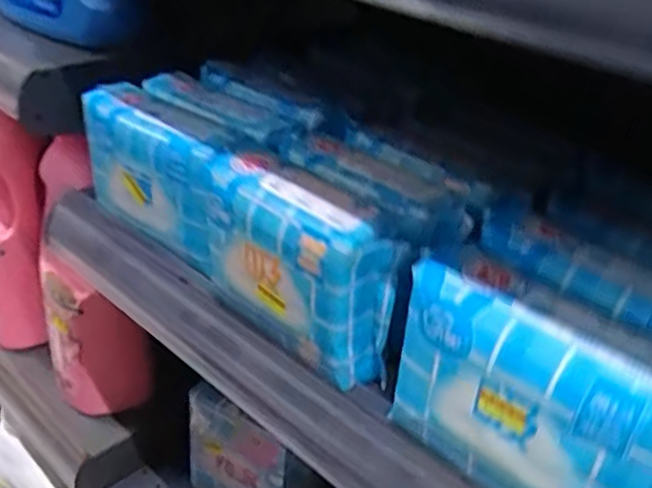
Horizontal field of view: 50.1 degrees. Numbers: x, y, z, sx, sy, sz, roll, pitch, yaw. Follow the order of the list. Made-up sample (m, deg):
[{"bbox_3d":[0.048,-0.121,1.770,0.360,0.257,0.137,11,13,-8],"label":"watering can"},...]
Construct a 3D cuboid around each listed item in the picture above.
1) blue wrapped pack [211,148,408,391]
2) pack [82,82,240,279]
[{"bbox_3d":[-0.017,0.012,0.373,0.034,0.091,0.113,-22,40,-41],"label":"blue wrapped pack"},{"bbox_3d":[-0.099,-0.043,0.448,0.139,0.079,0.044,30,36,35],"label":"pack"}]

